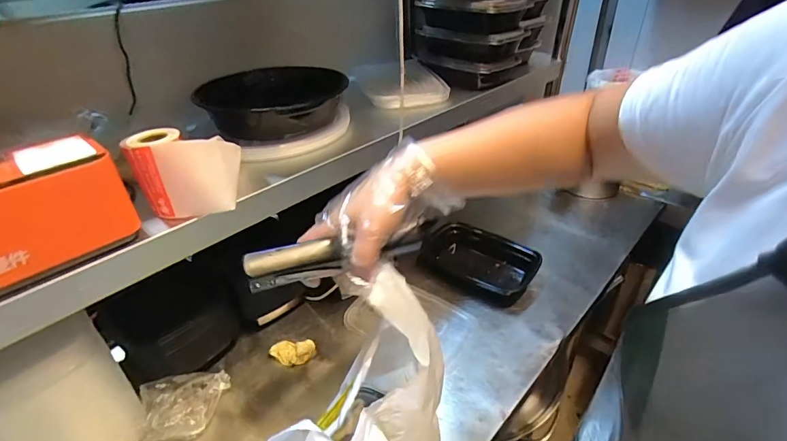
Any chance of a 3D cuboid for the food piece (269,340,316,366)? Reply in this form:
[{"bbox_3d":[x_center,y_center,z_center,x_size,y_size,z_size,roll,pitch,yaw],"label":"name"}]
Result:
[{"bbox_3d":[-0.156,0.204,0.642,0.067,0.018,0.035,-5,34,-2],"label":"food piece"}]

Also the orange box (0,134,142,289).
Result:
[{"bbox_3d":[-0.354,-0.011,0.387,0.118,0.084,0.170,27,45,38],"label":"orange box"}]

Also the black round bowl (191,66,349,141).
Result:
[{"bbox_3d":[-0.192,-0.193,0.670,0.202,0.062,0.202,-3,34,2],"label":"black round bowl"}]

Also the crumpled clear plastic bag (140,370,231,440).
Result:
[{"bbox_3d":[-0.277,0.243,0.557,0.105,0.041,0.087,-19,37,-21],"label":"crumpled clear plastic bag"}]

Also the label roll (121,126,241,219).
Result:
[{"bbox_3d":[-0.234,-0.064,0.471,0.103,0.082,0.097,-15,35,-16],"label":"label roll"}]

